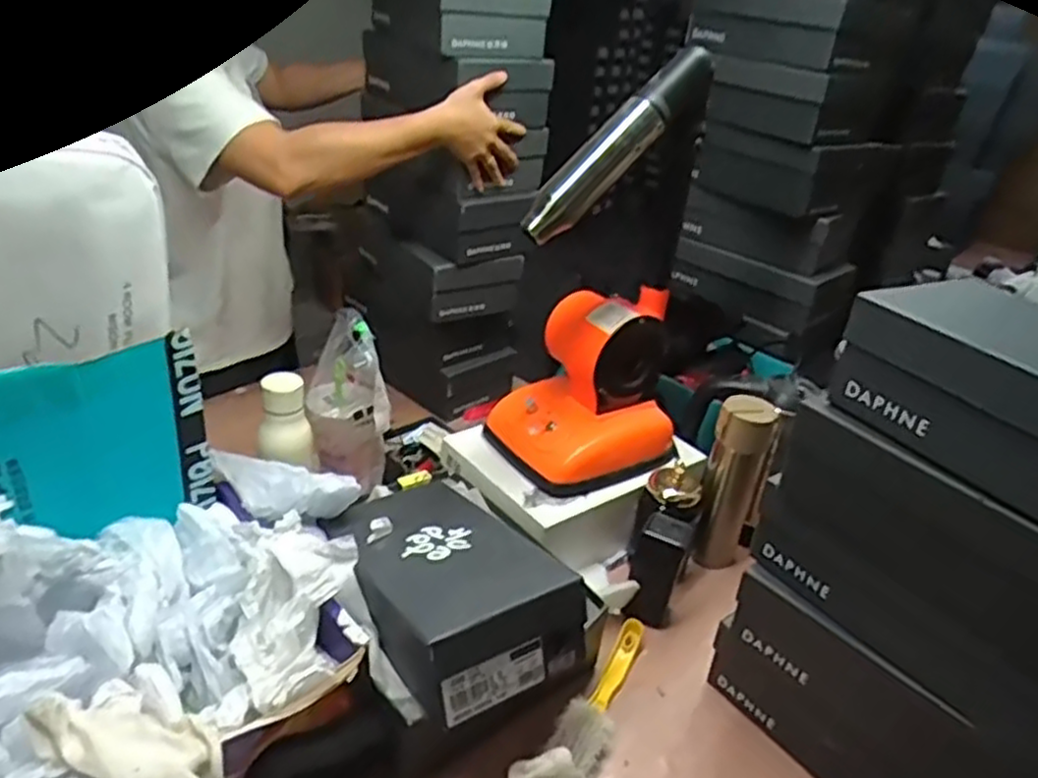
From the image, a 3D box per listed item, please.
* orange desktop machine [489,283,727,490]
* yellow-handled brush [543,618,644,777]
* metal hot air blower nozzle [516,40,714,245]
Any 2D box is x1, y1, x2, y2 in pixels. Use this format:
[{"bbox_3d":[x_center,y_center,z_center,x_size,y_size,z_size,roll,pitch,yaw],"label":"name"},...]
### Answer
[{"bbox_3d":[0.104,-0.010,1.000,0.239,0.212,0.184,-16,37,-35],"label":"orange desktop machine"},{"bbox_3d":[0.094,0.324,0.808,0.054,0.036,0.214,21,32,24],"label":"yellow-handled brush"},{"bbox_3d":[0.104,-0.261,0.823,0.056,0.260,0.061,42,3,-41],"label":"metal hot air blower nozzle"}]

